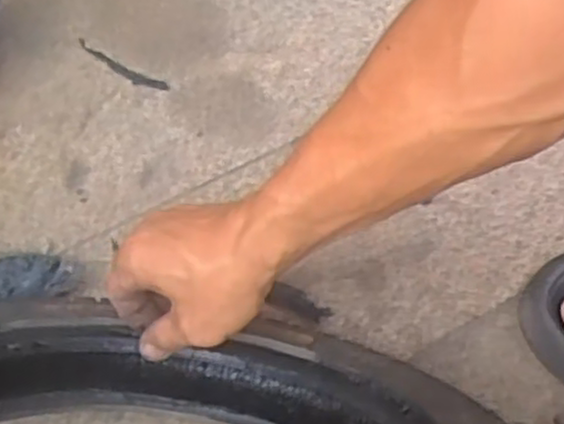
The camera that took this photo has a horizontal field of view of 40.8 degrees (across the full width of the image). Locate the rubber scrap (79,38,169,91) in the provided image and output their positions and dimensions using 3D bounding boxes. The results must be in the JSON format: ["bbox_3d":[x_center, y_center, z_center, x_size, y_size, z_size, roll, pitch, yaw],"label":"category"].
[{"bbox_3d":[-0.136,-0.122,0.638,0.089,0.004,0.015,27,65,12],"label":"rubber scrap"}]

